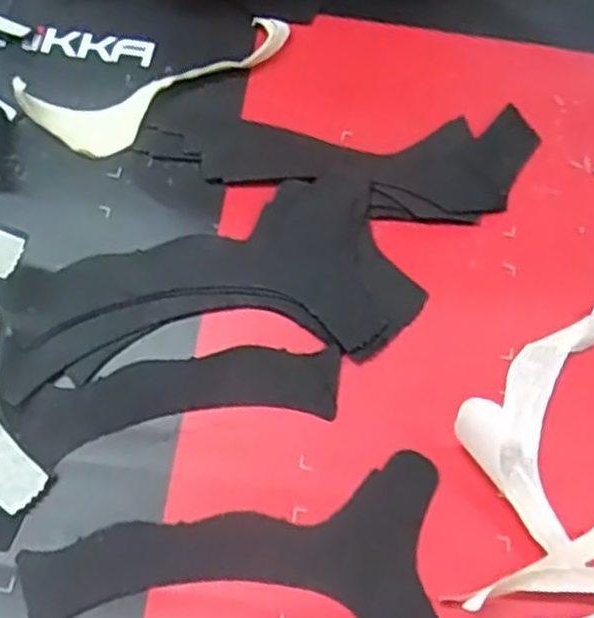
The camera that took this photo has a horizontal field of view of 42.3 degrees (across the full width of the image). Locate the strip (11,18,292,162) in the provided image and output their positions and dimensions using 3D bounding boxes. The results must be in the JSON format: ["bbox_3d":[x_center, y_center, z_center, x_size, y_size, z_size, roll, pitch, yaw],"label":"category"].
[{"bbox_3d":[-0.073,-0.127,0.435,0.158,0.018,0.053,-23,71,-11],"label":"strip"}]

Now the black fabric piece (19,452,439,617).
[{"bbox_3d":[-0.026,0.116,0.344,0.181,0.005,0.089,-2,68,-3],"label":"black fabric piece"}]

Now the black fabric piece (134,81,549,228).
[{"bbox_3d":[0.025,-0.091,0.431,0.214,0.004,0.075,9,68,1],"label":"black fabric piece"}]

